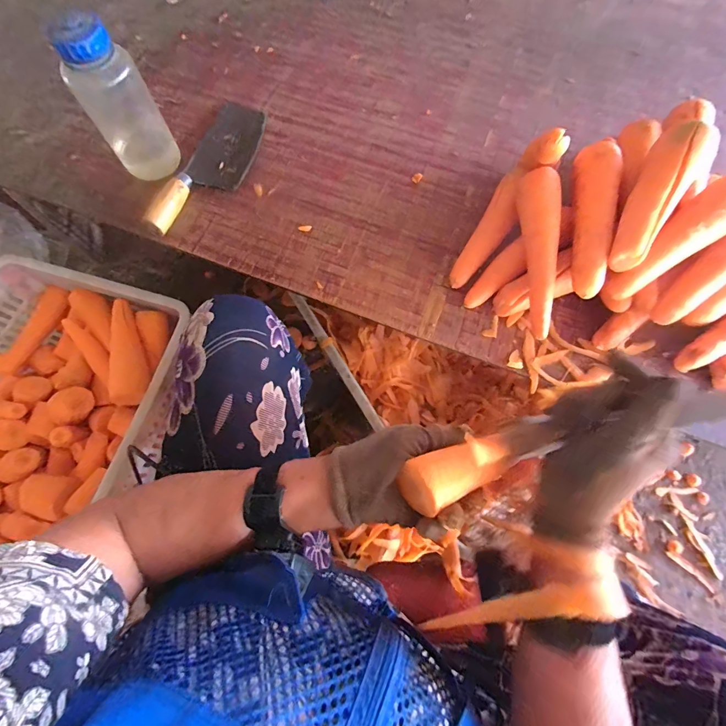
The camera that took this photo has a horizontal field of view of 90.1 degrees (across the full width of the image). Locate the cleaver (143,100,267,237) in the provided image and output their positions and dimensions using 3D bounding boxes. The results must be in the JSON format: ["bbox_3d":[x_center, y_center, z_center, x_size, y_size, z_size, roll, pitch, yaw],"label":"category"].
[{"bbox_3d":[-0.219,-0.295,0.534,0.093,0.035,0.271,14,73,5],"label":"cleaver"}]

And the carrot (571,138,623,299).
[{"bbox_3d":[0.270,-0.168,0.422,0.045,0.047,0.185,10,72,3],"label":"carrot"}]

